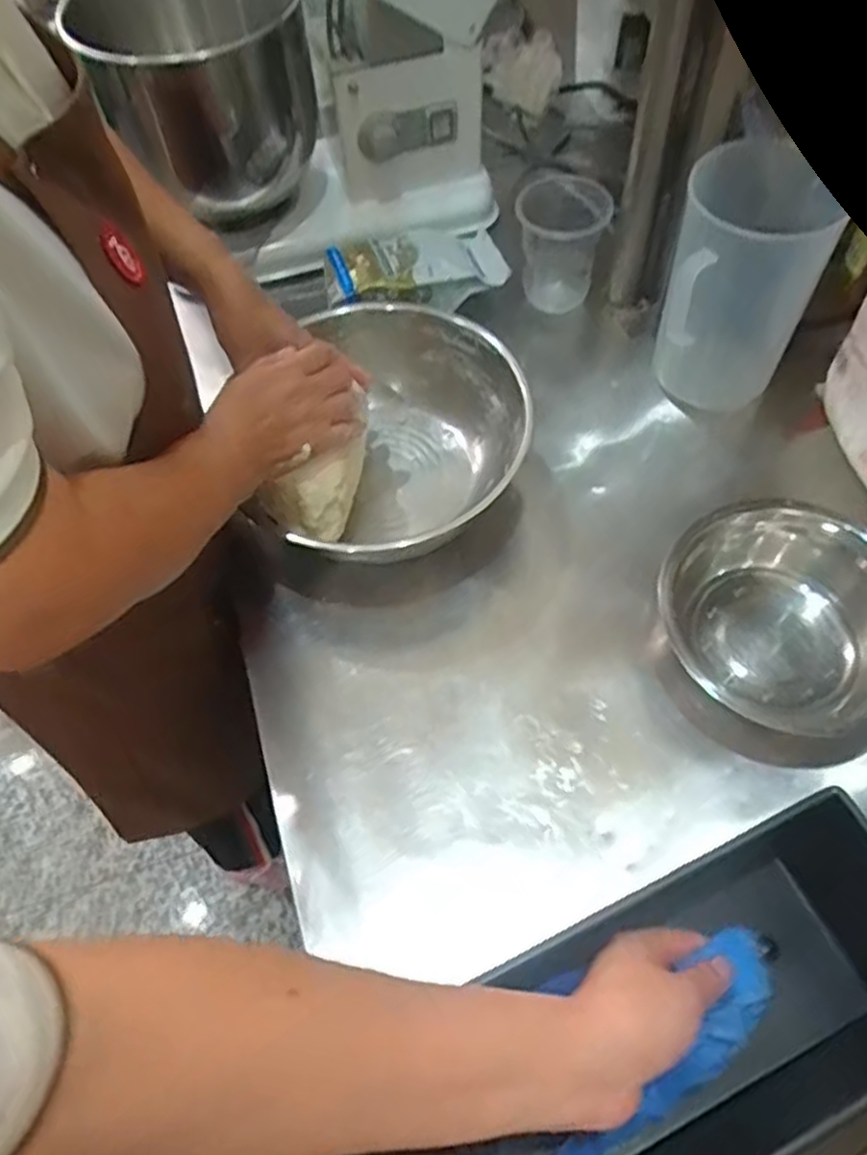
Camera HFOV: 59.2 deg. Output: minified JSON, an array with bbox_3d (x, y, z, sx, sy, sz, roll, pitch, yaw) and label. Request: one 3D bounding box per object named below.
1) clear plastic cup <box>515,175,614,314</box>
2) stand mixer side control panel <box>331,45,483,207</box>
[{"bbox_3d":[0.138,-0.365,0.812,0.092,0.117,0.095,10,60,9],"label":"clear plastic cup"},{"bbox_3d":[-0.024,-0.480,0.804,0.154,0.116,0.039,-8,59,-2],"label":"stand mixer side control panel"}]

